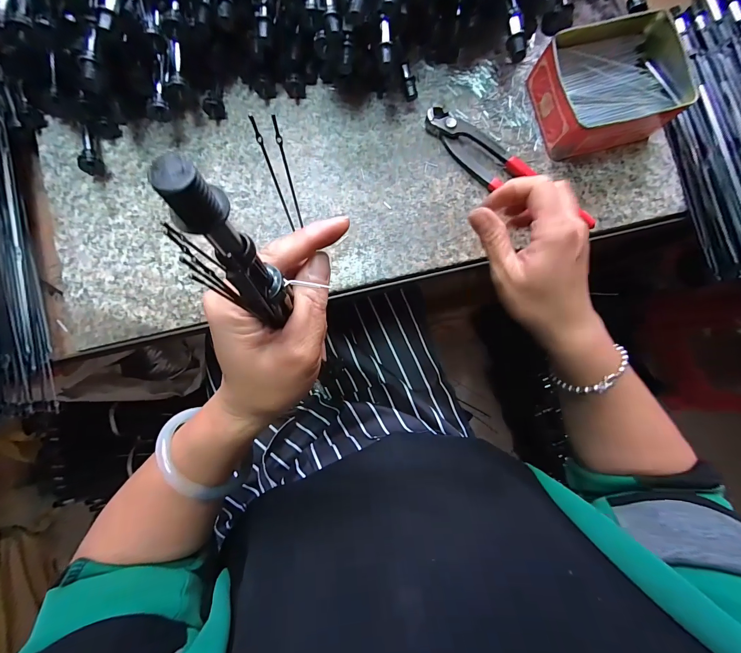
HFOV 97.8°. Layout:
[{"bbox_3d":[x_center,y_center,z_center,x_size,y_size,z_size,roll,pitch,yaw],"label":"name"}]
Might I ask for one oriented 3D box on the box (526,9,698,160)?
[{"bbox_3d":[0.228,-0.234,0.314,0.130,0.045,0.110,-19,87,-4],"label":"box"}]

